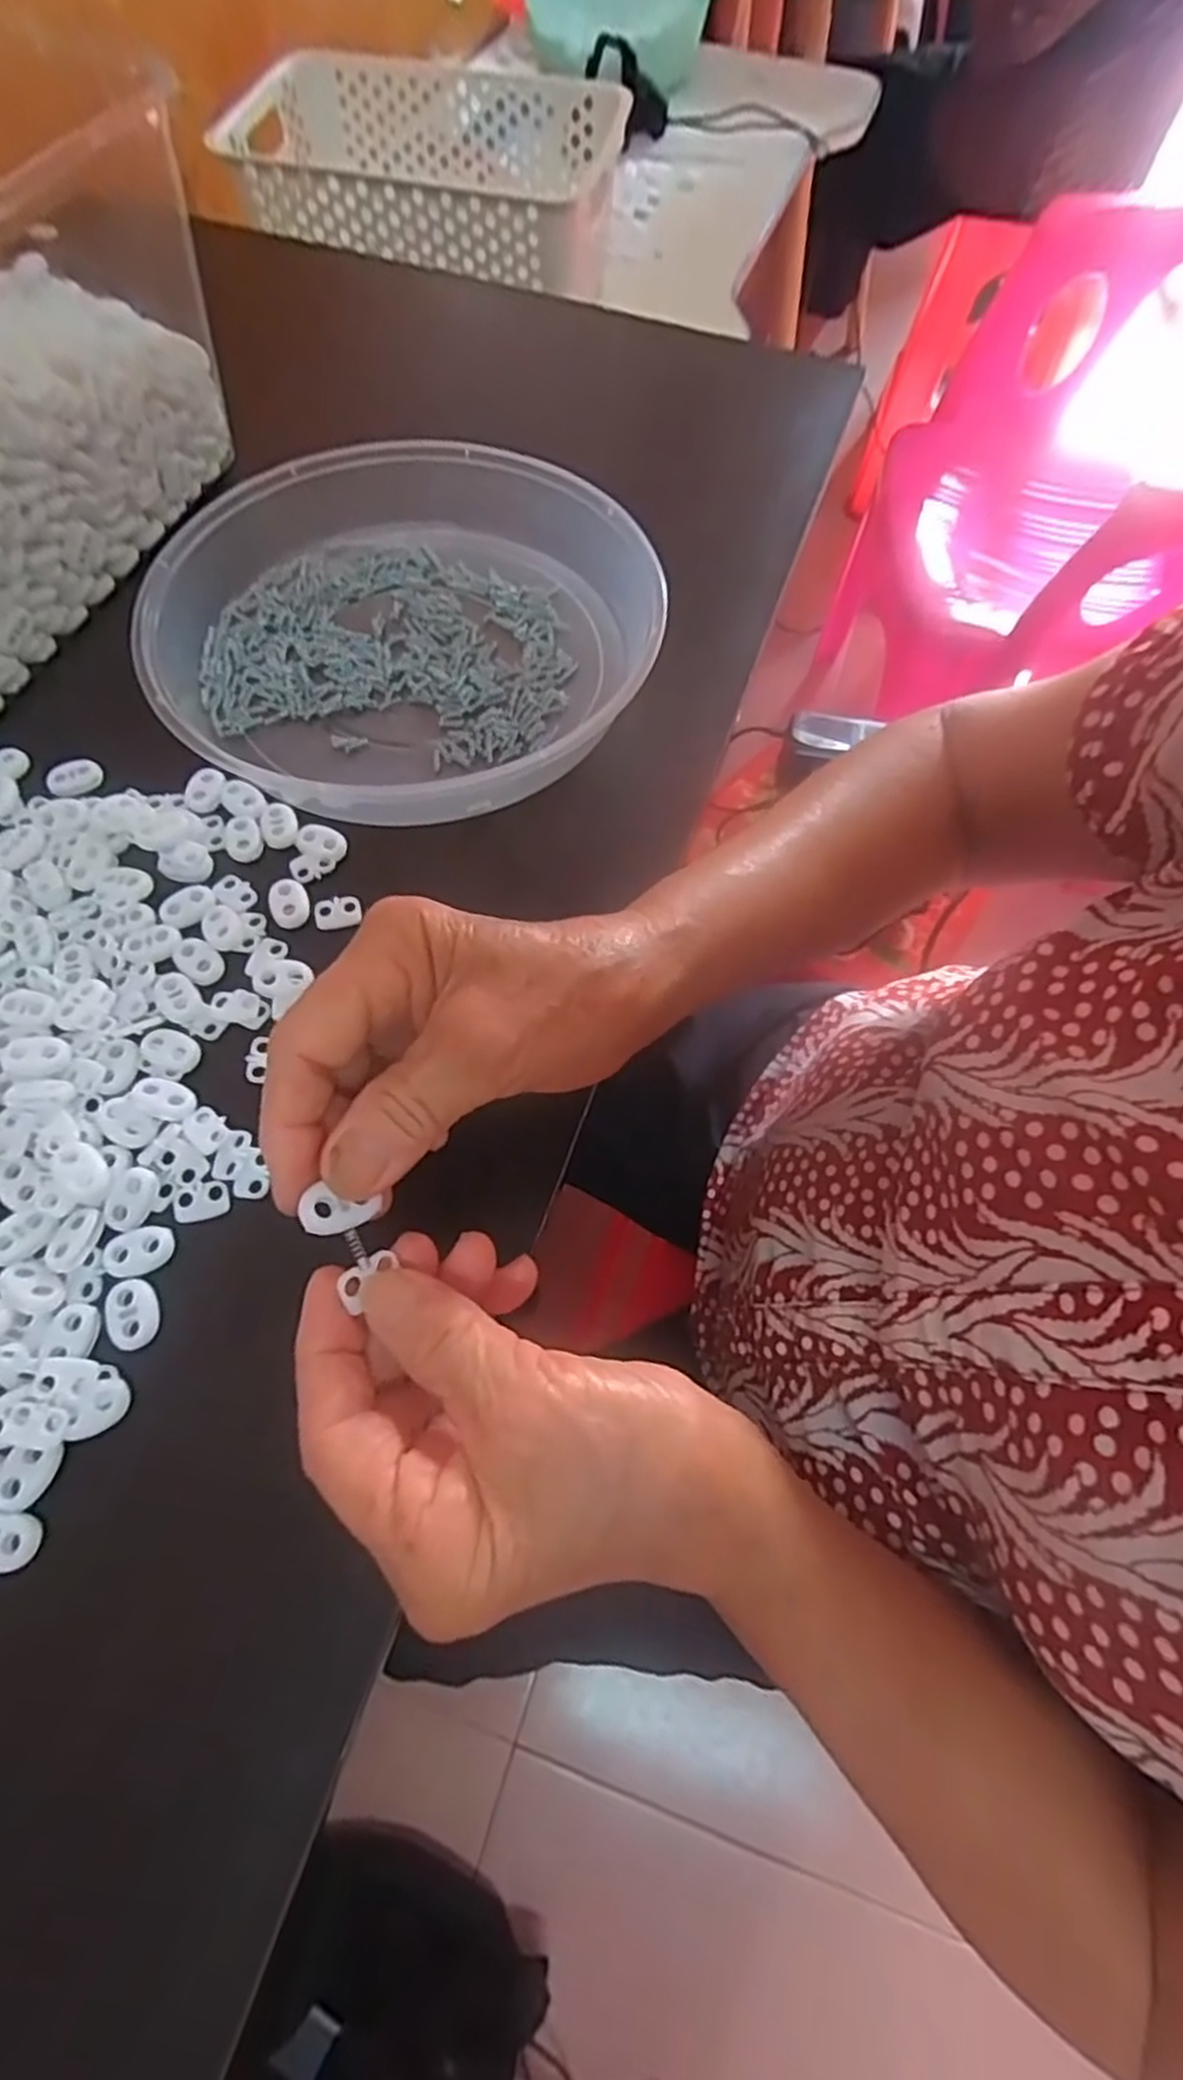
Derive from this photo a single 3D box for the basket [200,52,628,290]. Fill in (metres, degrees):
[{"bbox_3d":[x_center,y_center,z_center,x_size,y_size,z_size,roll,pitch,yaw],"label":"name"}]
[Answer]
[{"bbox_3d":[-0.144,-0.730,0.660,0.302,0.077,0.235,12,65,4],"label":"basket"}]

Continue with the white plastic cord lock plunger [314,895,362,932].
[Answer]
[{"bbox_3d":[-0.106,-0.054,0.327,0.018,0.004,0.014,-11,66,-7],"label":"white plastic cord lock plunger"}]

